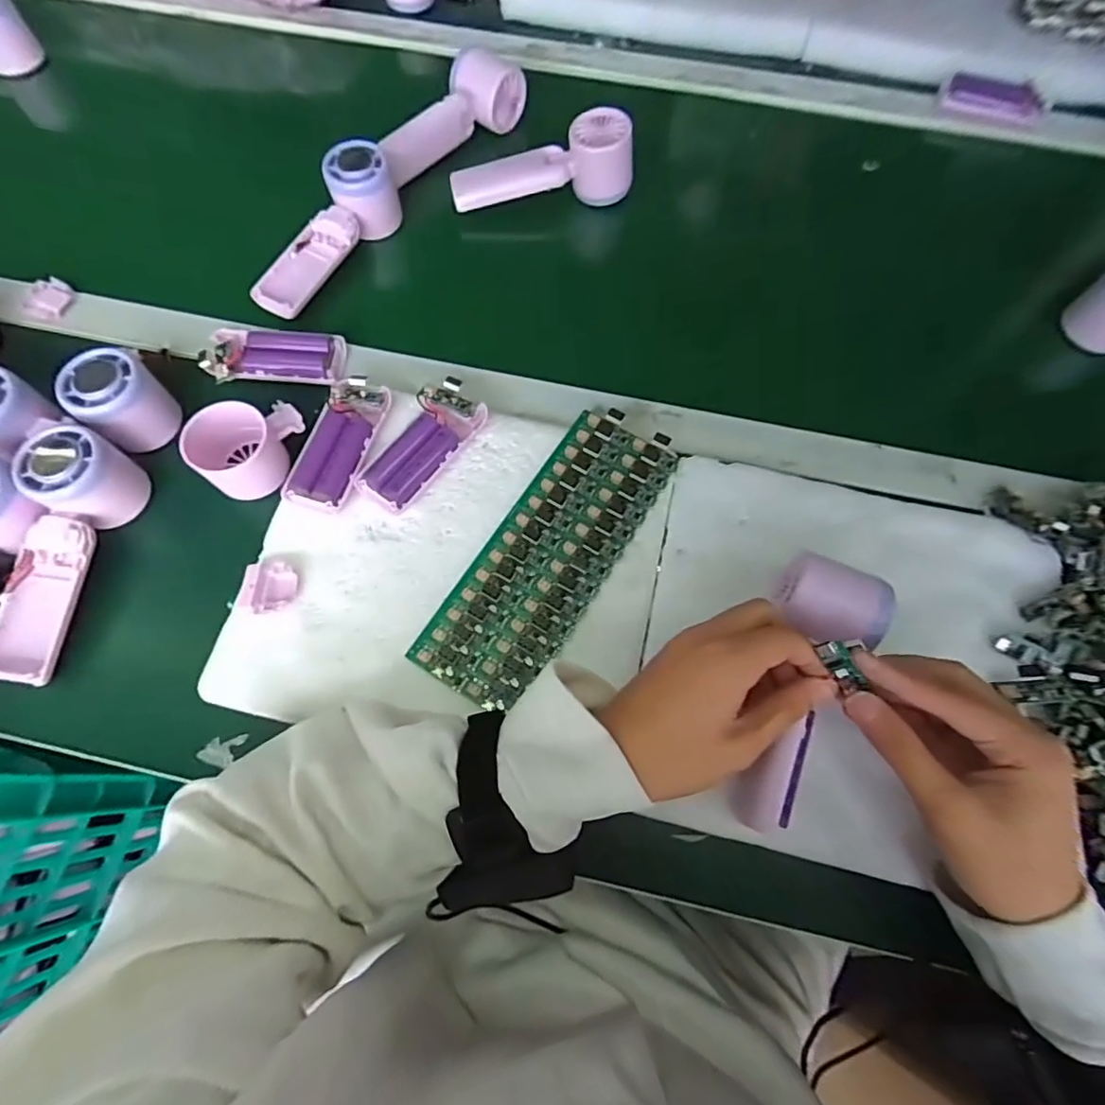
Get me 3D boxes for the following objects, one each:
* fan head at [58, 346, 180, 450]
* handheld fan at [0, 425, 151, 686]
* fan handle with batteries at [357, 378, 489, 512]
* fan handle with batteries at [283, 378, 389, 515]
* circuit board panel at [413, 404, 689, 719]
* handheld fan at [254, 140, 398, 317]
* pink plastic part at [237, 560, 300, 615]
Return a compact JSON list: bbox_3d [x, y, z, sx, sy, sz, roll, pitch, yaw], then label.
[{"bbox_3d":[-0.314,-0.111,0.414,0.058,0.052,0.056,40,74,14],"label":"fan head"},{"bbox_3d":[-0.335,0.000,0.373,0.053,0.050,0.165,11,69,4],"label":"handheld fan"},{"bbox_3d":[-0.095,-0.078,0.409,0.044,0.022,0.104,33,72,12],"label":"fan handle with batteries"},{"bbox_3d":[-0.155,-0.079,0.409,0.043,0.020,0.103,16,70,6],"label":"fan handle with batteries"},{"bbox_3d":[0.001,-0.002,0.387,0.080,0.014,0.221,32,74,9],"label":"circuit board panel"},{"bbox_3d":[-0.196,-0.273,0.482,0.048,0.053,0.163,28,71,10],"label":"handheld fan"},{"bbox_3d":[-0.189,0.024,0.378,0.034,0.009,0.034,4,69,1],"label":"pink plastic part"}]

